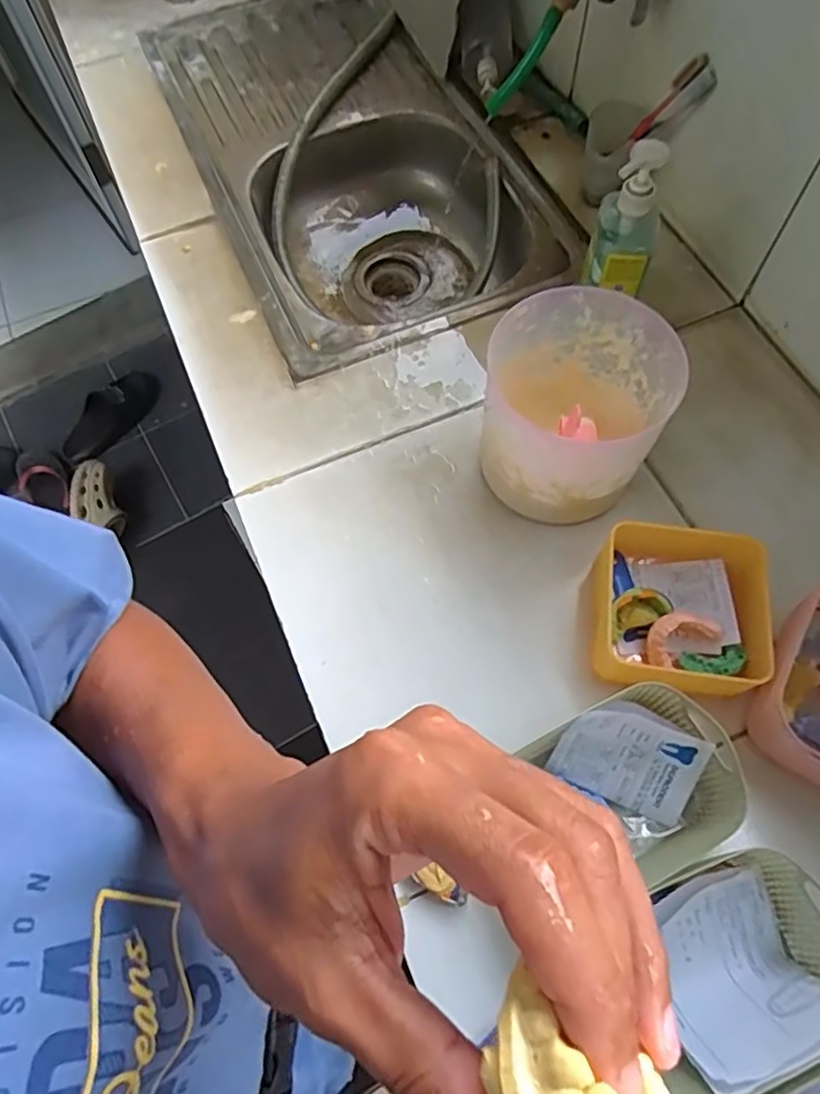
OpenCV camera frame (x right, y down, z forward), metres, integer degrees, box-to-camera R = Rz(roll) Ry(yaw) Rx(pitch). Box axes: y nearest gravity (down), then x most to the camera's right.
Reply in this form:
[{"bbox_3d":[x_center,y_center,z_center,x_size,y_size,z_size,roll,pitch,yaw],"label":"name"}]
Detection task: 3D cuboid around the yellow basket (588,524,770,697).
[{"bbox_3d":[0.231,0.059,0.580,0.142,0.070,0.138,4,66,4],"label":"yellow basket"}]

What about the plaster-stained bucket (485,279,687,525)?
[{"bbox_3d":[0.149,-0.121,0.618,0.153,0.149,0.166,-1,66,2],"label":"plaster-stained bucket"}]

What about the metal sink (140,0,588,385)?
[{"bbox_3d":[-0.092,-0.535,0.968,0.395,0.153,0.735,-23,67,-8],"label":"metal sink"}]

